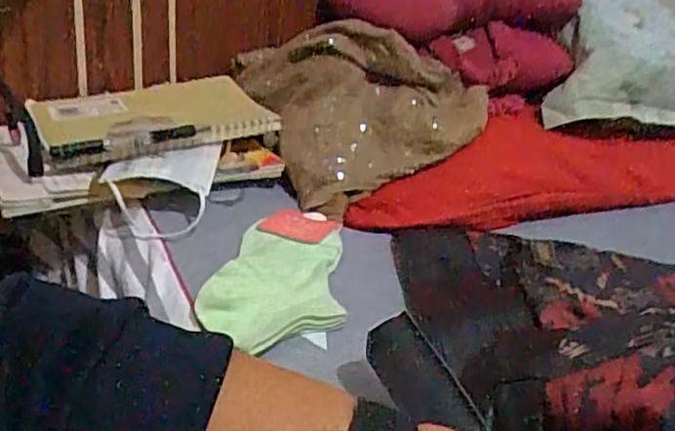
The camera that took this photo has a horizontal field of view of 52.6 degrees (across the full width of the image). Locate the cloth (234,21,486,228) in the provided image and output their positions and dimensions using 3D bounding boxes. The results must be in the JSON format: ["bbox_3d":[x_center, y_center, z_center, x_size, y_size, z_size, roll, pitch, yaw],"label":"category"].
[{"bbox_3d":[0.033,-0.121,0.711,0.233,0.139,0.166,-11,32,-34],"label":"cloth"}]

